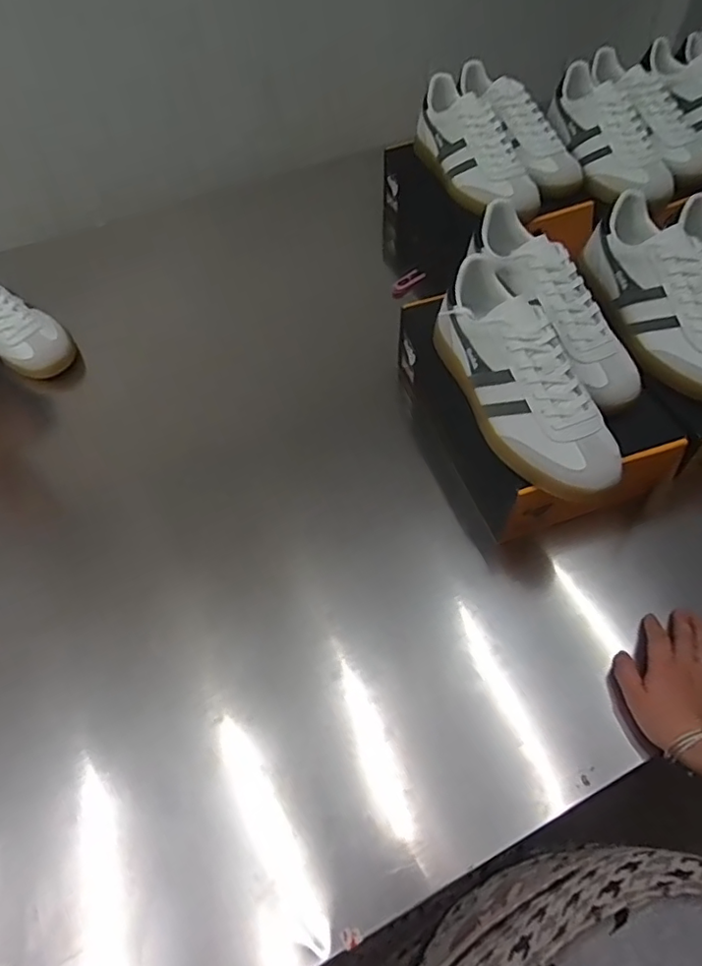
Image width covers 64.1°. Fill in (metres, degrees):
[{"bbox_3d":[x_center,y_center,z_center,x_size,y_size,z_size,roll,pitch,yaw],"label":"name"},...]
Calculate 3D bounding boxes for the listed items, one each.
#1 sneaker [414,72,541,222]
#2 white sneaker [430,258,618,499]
[{"bbox_3d":[0.185,-0.505,0.846,0.103,0.092,0.254,-17,57,-9],"label":"sneaker"},{"bbox_3d":[0.179,-0.112,0.578,0.096,0.090,0.267,-16,57,-8],"label":"white sneaker"}]

